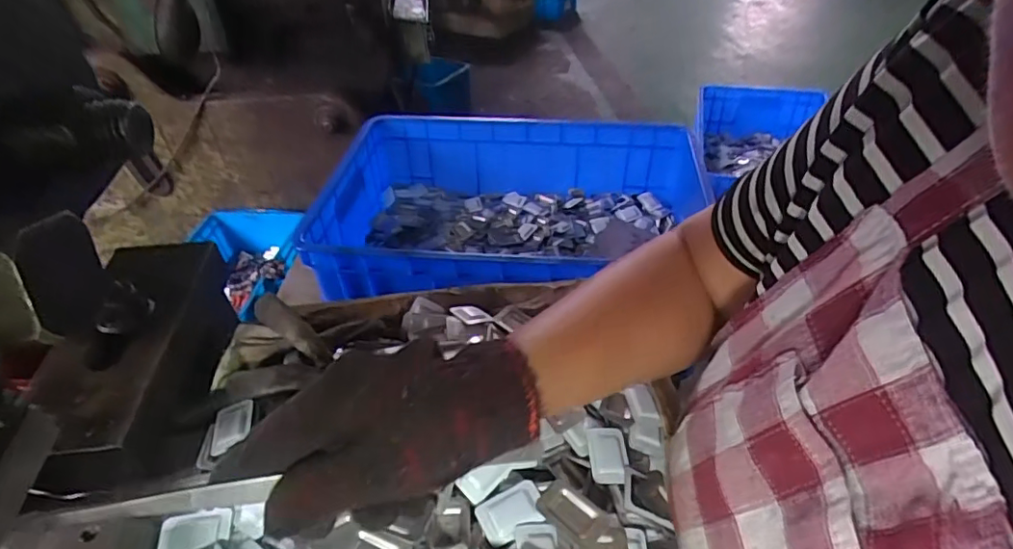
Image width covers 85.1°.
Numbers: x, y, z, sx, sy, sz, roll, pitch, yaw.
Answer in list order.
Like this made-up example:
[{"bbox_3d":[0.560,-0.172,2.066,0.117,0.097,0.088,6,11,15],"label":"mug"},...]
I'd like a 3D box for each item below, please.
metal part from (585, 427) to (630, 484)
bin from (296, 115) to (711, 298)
[{"bbox_3d":[0.070,0.123,0.378,0.026,0.006,0.039,-2,40,-1],"label":"metal part"},{"bbox_3d":[0.017,-0.087,0.794,0.504,0.142,0.342,2,40,4],"label":"bin"}]

